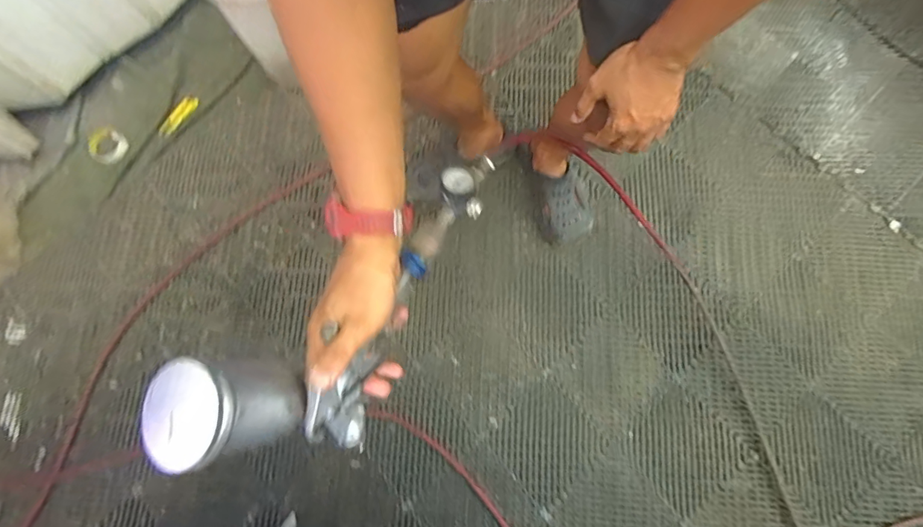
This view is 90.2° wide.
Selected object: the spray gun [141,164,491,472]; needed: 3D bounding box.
[{"bbox_3d":[-0.090,0.042,0.457,0.136,0.112,0.398,37,59,9],"label":"spray gun"}]

